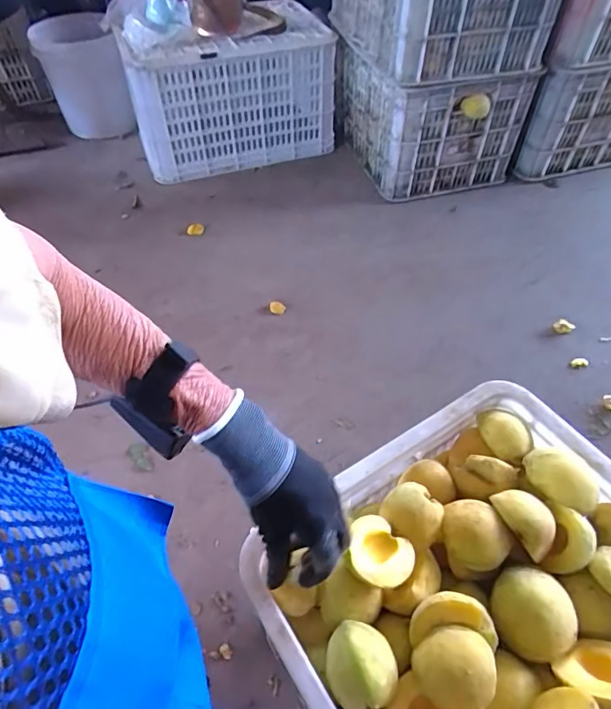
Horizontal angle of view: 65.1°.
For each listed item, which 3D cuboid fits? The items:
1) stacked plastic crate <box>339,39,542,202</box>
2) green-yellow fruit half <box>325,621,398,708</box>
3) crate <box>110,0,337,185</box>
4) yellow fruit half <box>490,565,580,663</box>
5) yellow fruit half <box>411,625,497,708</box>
[{"bbox_3d":[0.311,-0.629,1.245,0.346,0.270,0.357,-17,54,-13],"label":"stacked plastic crate"},{"bbox_3d":[0.042,0.244,0.374,0.056,0.036,0.054,0,51,0],"label":"green-yellow fruit half"},{"bbox_3d":[-0.194,-0.675,1.253,0.502,0.323,0.238,-18,55,-13],"label":"crate"},{"bbox_3d":[0.193,0.218,0.405,0.064,0.030,0.066,0,51,0],"label":"yellow fruit half"},{"bbox_3d":[0.117,0.242,0.370,0.057,0.038,0.056,0,53,0],"label":"yellow fruit half"}]

